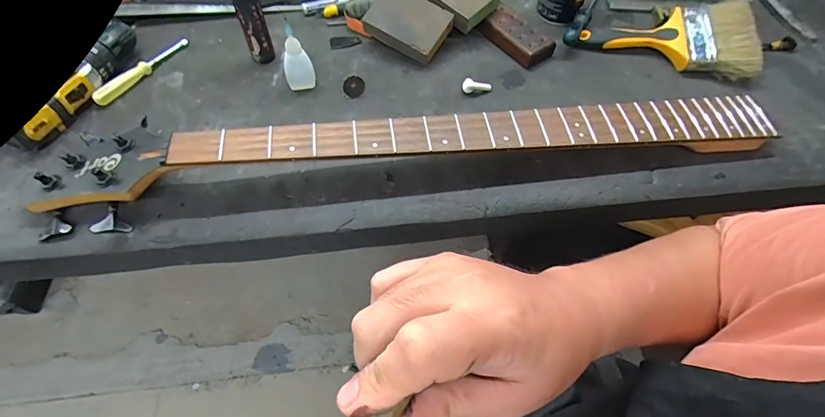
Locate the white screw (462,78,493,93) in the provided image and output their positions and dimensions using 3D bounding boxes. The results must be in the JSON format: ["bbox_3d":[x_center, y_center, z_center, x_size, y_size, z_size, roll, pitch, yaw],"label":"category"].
[{"bbox_3d":[0.081,-0.152,0.511,0.036,0.014,0.012,5,57,1],"label":"white screw"}]

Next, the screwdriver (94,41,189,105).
[{"bbox_3d":[-0.341,-0.178,0.519,0.016,0.017,0.141,22,59,12],"label":"screwdriver"}]

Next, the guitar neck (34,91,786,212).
[{"bbox_3d":[0.020,-0.065,0.437,0.786,0.043,0.070,-6,57,-6],"label":"guitar neck"}]

